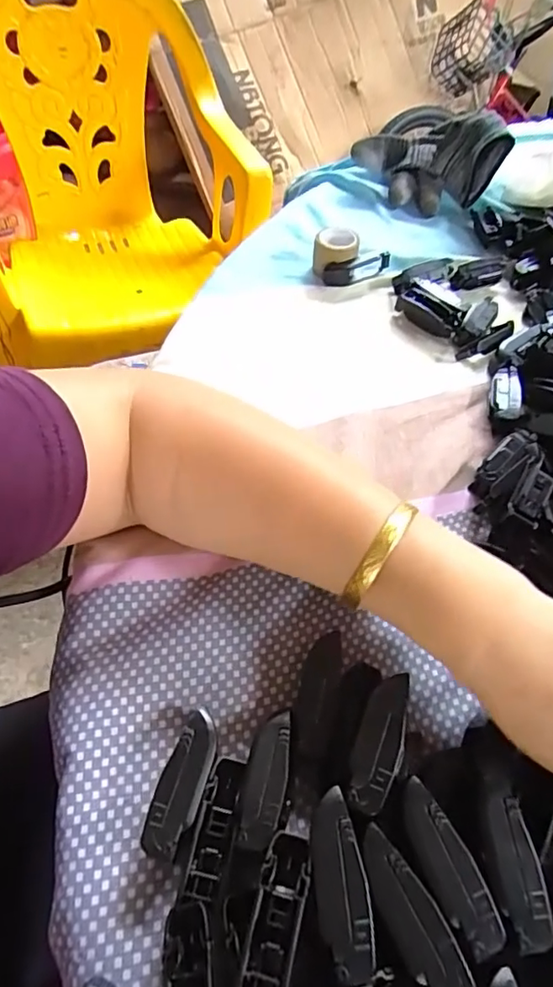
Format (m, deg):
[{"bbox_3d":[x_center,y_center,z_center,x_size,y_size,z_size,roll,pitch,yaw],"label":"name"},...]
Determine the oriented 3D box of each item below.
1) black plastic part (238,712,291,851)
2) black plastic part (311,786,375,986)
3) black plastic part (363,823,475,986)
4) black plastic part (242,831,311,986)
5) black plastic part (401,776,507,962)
[{"bbox_3d":[-0.004,0.111,0.216,0.015,0.009,0.051,12,40,3],"label":"black plastic part"},{"bbox_3d":[0.022,0.133,0.187,0.018,0.005,0.053,-3,57,-7],"label":"black plastic part"},{"bbox_3d":[0.046,0.143,0.185,0.017,0.006,0.053,-24,62,-20],"label":"black plastic part"},{"bbox_3d":[-0.001,0.146,0.181,0.014,0.010,0.055,16,56,5],"label":"black plastic part"},{"bbox_3d":[0.060,0.131,0.193,0.016,0.005,0.054,-20,60,-17],"label":"black plastic part"}]

